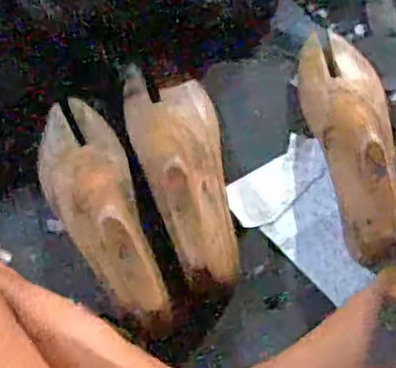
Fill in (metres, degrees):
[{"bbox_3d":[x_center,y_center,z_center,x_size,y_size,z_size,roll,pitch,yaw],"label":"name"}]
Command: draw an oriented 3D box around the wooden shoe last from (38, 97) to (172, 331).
[{"bbox_3d":[-0.090,0.021,0.582,0.083,0.065,0.242,-25,58,-6],"label":"wooden shoe last"}]

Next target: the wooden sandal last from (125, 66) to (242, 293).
[{"bbox_3d":[-0.014,-0.021,0.597,0.086,0.080,0.246,-15,58,-3],"label":"wooden sandal last"}]

